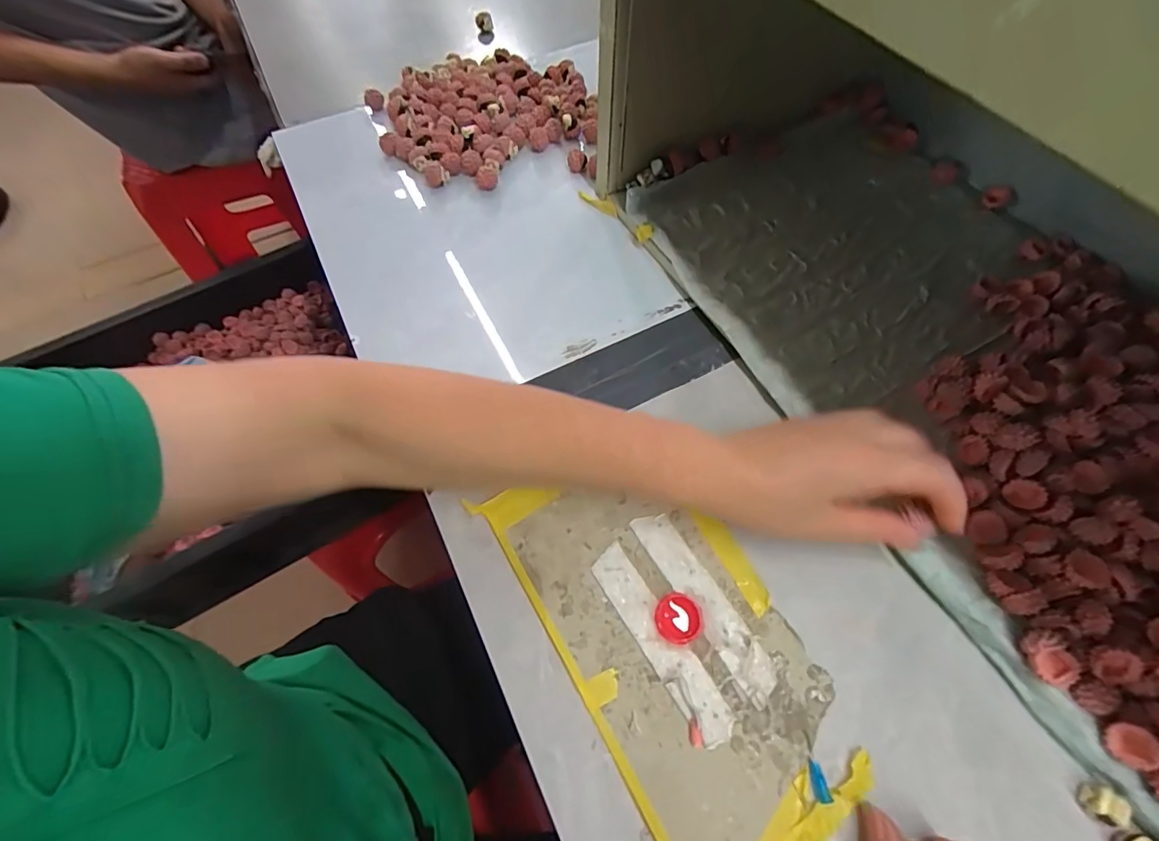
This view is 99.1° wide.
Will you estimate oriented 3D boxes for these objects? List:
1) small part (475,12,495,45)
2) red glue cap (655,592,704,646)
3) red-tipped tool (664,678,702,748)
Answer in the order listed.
[{"bbox_3d":[-0.116,-0.482,0.607,0.020,0.035,0.012,-10,64,-2],"label":"small part"},{"bbox_3d":[0.058,0.116,0.289,0.027,0.007,0.027,-1,64,2],"label":"red glue cap"},{"bbox_3d":[0.057,0.159,0.268,0.009,0.004,0.032,-19,65,-6],"label":"red-tipped tool"}]

